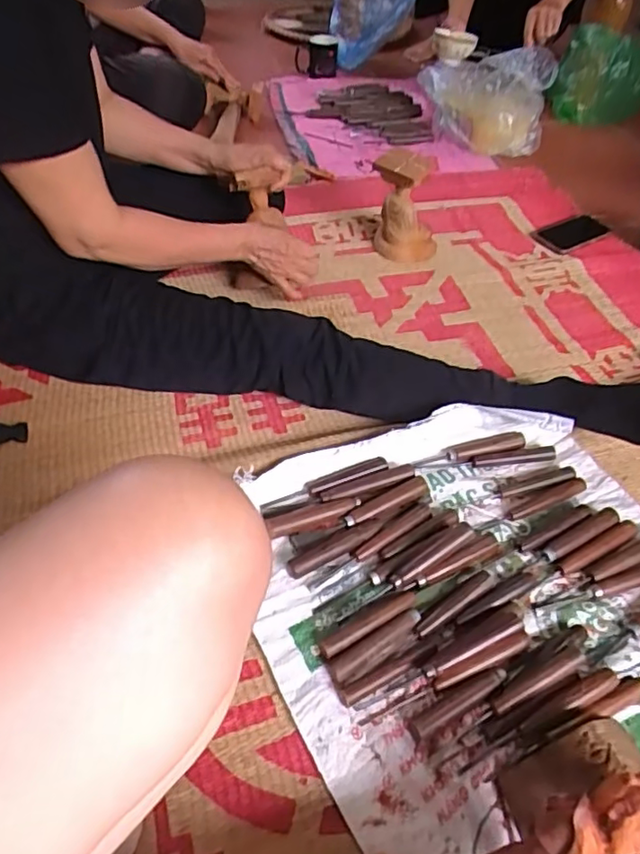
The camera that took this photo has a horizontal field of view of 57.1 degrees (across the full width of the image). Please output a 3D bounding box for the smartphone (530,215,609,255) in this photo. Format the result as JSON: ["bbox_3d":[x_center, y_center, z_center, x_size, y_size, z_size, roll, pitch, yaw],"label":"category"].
[{"bbox_3d":[0.500,-0.388,1.172,0.162,0.015,0.093,-30,55,-27],"label":"smartphone"}]

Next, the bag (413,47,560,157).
[{"bbox_3d":[0.394,-0.790,1.424,0.313,0.170,0.183,10,47,7],"label":"bag"}]

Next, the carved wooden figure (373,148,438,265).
[{"bbox_3d":[0.151,-0.377,1.023,0.112,0.178,0.087,17,48,12],"label":"carved wooden figure"}]

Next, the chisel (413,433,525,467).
[{"bbox_3d":[0.195,0.031,0.758,0.151,0.015,0.022,-11,49,-13],"label":"chisel"}]

